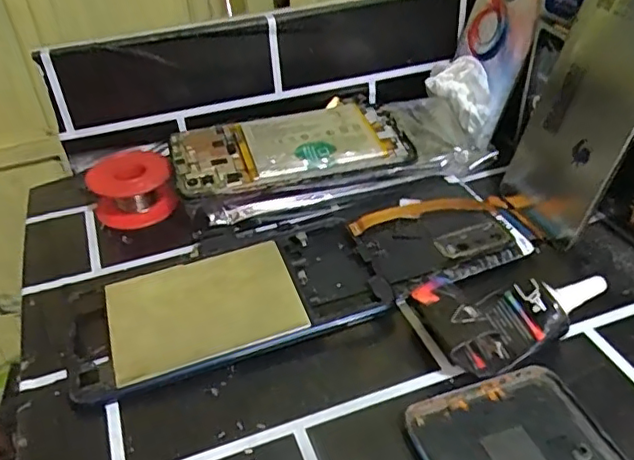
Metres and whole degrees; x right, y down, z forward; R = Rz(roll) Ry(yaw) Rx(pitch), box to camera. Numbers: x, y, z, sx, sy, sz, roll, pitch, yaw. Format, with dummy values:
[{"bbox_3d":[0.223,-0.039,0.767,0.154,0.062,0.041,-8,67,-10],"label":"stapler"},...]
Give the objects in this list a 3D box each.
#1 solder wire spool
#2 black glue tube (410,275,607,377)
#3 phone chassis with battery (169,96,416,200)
[{"bbox_3d":[-0.124,-0.030,0.392,0.046,0.034,0.054,-25,42,-24],"label":"solder wire spool"},{"bbox_3d":[0.094,0.043,0.283,0.088,0.027,0.042,-8,38,-3],"label":"black glue tube"},{"bbox_3d":[-0.015,-0.056,0.382,0.149,0.014,0.067,-11,50,-13],"label":"phone chassis with battery"}]

